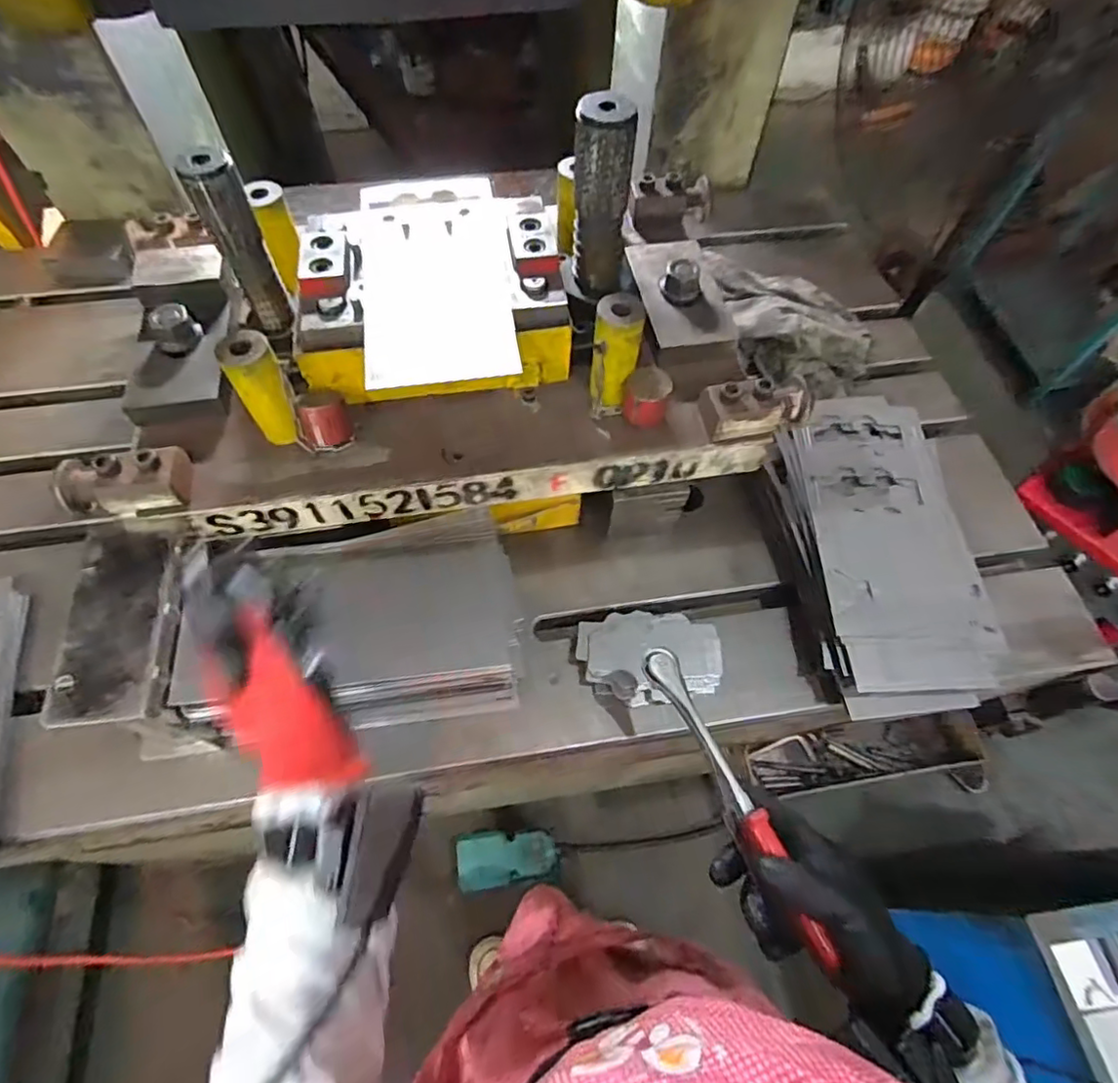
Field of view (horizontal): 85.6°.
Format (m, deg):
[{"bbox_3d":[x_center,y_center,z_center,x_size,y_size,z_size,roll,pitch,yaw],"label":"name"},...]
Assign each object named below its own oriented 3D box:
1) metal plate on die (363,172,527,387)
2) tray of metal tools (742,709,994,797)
[{"bbox_3d":[-0.108,-0.237,0.526,0.120,0.011,0.262,-8,62,-6],"label":"metal plate on die"},{"bbox_3d":[0.402,0.278,0.799,0.323,0.050,0.073,-8,61,-5],"label":"tray of metal tools"}]

